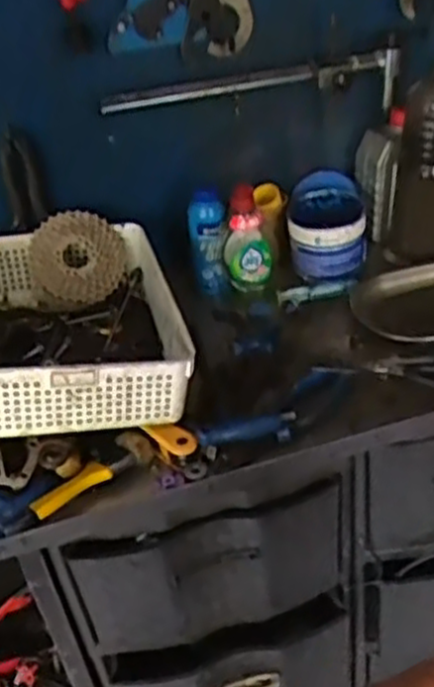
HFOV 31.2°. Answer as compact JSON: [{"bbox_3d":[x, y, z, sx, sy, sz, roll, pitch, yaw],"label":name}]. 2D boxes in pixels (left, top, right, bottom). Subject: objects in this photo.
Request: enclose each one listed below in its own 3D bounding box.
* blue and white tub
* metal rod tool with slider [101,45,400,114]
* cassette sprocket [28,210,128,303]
[{"bbox_3d":[0.150,-0.161,1.055,0.102,0.102,0.116,0,38,10],"label":"blue and white tub"},{"bbox_3d":[0.051,-0.318,0.980,0.389,0.057,0.036,-11,34,-12],"label":"metal rod tool with slider"},{"bbox_3d":[-0.178,-0.113,1.001,0.119,0.026,0.115,2,83,-13],"label":"cassette sprocket"}]

